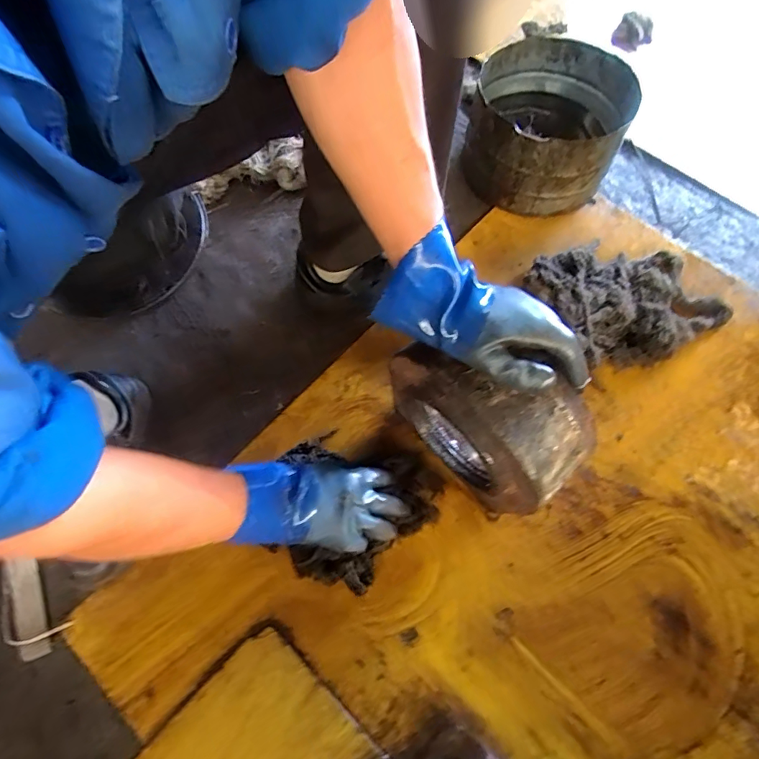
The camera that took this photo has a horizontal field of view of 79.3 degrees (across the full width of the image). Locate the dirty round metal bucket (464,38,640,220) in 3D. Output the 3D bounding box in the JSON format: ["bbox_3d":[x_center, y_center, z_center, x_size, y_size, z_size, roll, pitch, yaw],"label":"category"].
[{"bbox_3d":[0.262,-0.400,0.726,0.214,0.133,0.235,1,67,-2],"label":"dirty round metal bucket"}]

